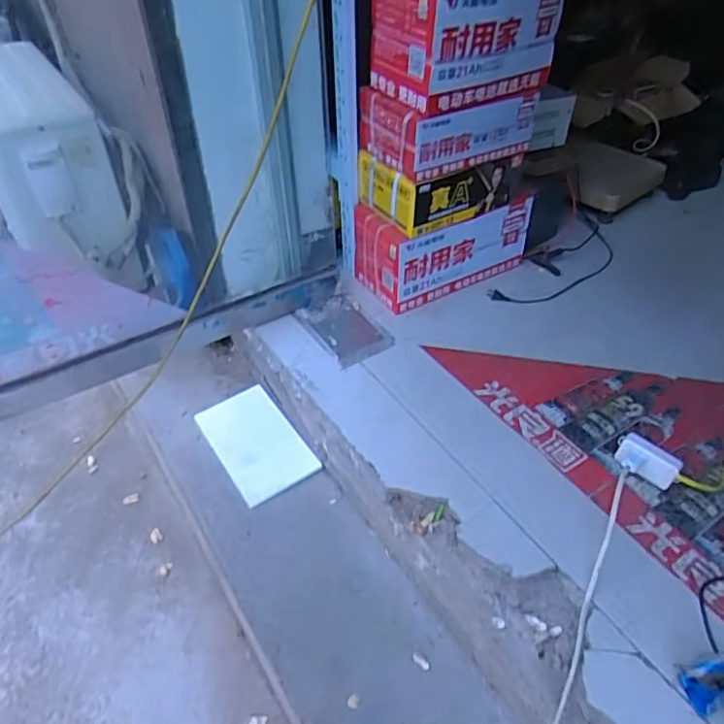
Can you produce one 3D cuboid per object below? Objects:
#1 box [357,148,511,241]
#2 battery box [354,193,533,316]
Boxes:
[{"bbox_3d":[0.163,-0.411,1.310,0.277,0.123,0.207,-24,48,-23],"label":"box"},{"bbox_3d":[0.198,-0.303,1.428,0.403,0.201,0.196,-20,46,-19],"label":"battery box"}]

